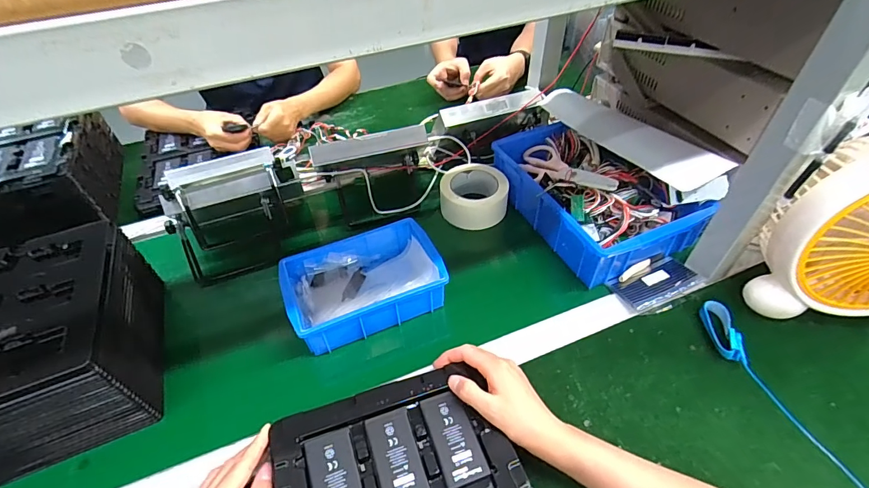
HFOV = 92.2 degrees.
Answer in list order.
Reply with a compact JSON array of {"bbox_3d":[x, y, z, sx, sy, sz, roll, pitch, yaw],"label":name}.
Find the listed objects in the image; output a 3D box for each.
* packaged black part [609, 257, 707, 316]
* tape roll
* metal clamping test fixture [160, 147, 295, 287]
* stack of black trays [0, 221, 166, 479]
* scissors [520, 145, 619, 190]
[{"bbox_3d":[0.306,0.053,0.573,0.118,0.020,0.066,-20,49,-16],"label":"packaged black part"},{"bbox_3d":[0.067,-0.082,0.705,0.112,0.058,0.112,-1,47,1],"label":"tape roll"},{"bbox_3d":[-0.296,-0.044,0.636,0.195,0.151,0.081,-22,50,-17],"label":"metal clamping test fixture"},{"bbox_3d":[-0.513,0.138,0.463,0.334,0.118,0.235,-20,49,-16],"label":"stack of black trays"},{"bbox_3d":[0.201,-0.116,0.653,0.067,0.025,0.192,-23,33,-18],"label":"scissors"}]

